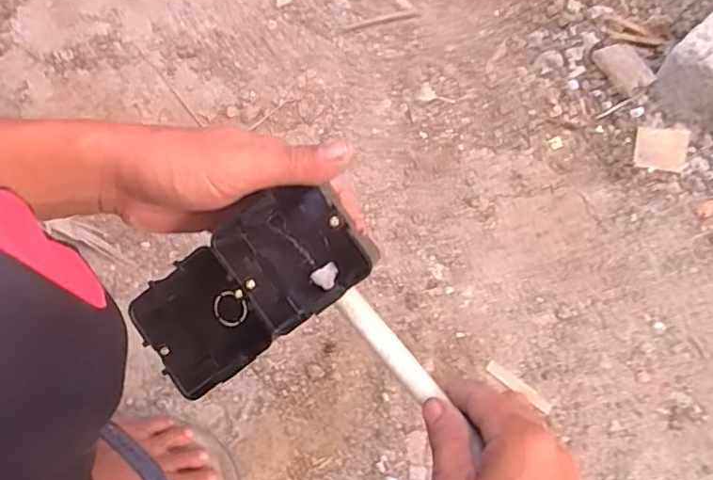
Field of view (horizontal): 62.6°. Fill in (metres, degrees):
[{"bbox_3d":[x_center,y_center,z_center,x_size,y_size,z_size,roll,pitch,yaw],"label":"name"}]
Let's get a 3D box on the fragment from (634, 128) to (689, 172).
[{"bbox_3d":[0.386,-0.117,0.743,0.061,0.008,0.064,12,70,16],"label":"fragment"}]

